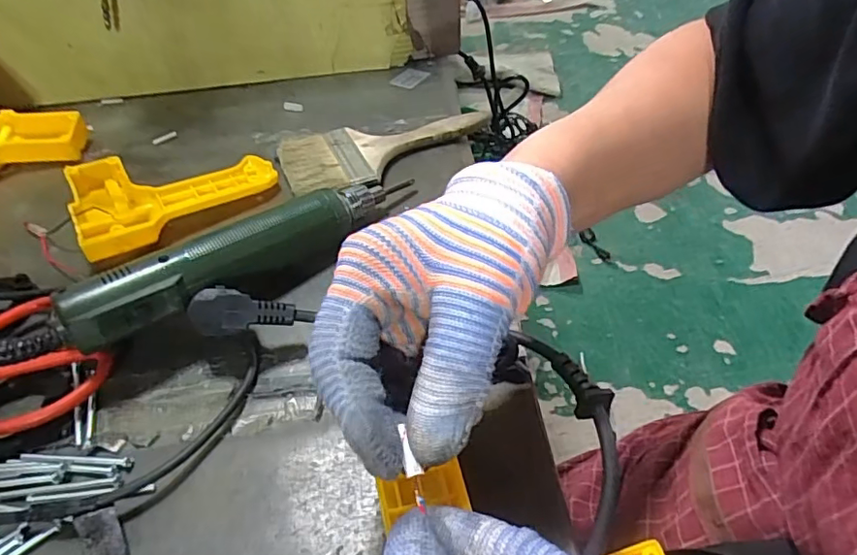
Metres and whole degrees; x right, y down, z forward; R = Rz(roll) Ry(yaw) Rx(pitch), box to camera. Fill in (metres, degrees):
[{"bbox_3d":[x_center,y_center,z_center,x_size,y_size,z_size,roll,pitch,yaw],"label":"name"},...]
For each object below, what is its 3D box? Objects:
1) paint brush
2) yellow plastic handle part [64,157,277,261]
[{"bbox_3d":[-0.036,-0.112,0.468,0.178,0.021,0.085,-22,48,-18],"label":"paint brush"},{"bbox_3d":[-0.213,-0.075,0.441,0.148,0.029,0.112,-33,52,-27],"label":"yellow plastic handle part"}]

